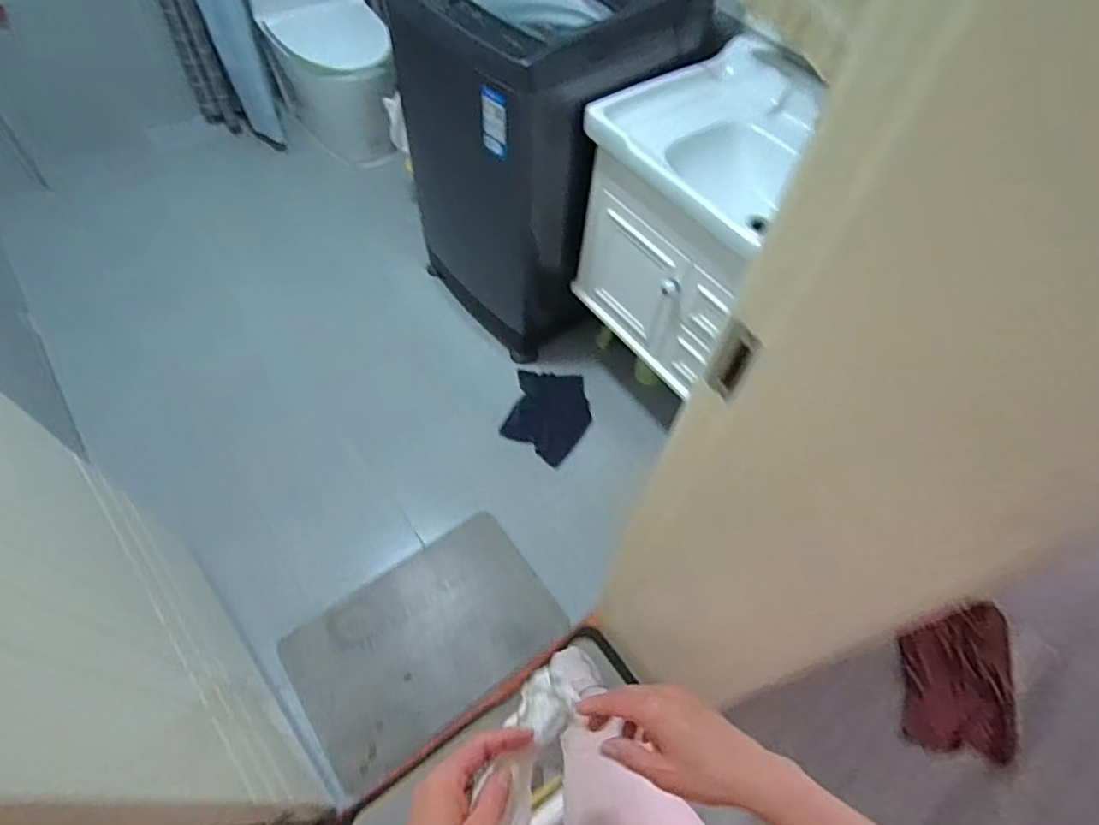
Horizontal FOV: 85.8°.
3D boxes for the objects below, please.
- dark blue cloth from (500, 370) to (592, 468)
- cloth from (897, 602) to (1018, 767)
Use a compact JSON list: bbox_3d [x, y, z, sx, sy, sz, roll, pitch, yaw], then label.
[{"bbox_3d":[-0.001,0.003,1.754,0.234,0.026,0.292,11,61,5],"label":"dark blue cloth"},{"bbox_3d":[0.956,0.612,1.381,0.245,0.024,0.331,12,64,4],"label":"cloth"}]

